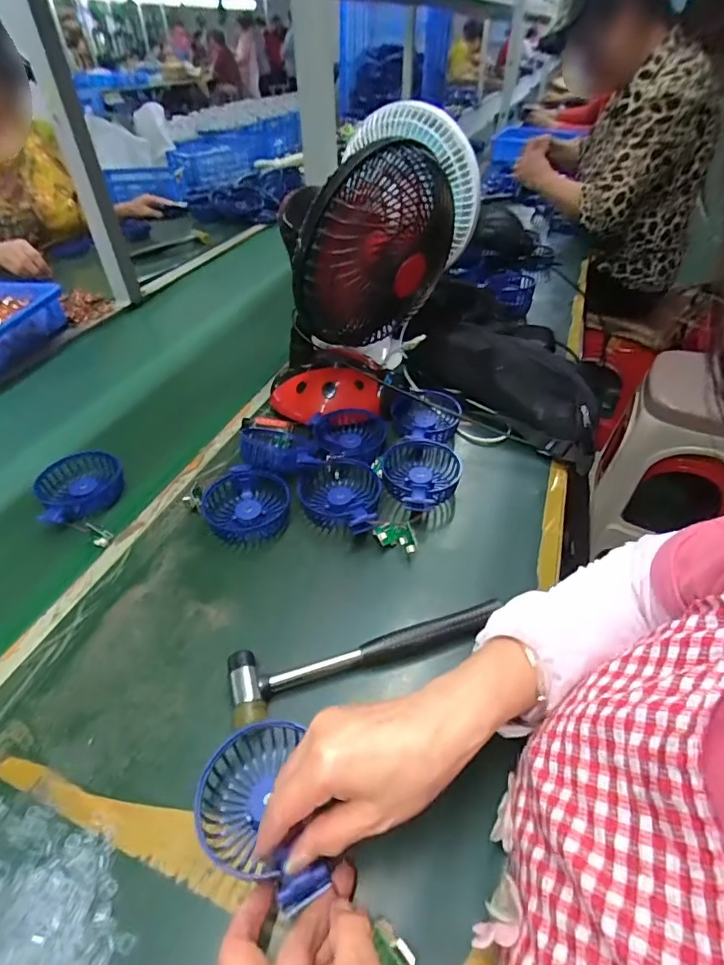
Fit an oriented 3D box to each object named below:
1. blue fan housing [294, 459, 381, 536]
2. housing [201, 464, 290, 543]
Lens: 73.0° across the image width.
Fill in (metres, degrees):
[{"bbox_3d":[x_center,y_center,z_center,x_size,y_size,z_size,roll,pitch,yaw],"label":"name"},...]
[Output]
[{"bbox_3d":[-0.027,0.014,0.534,0.091,0.031,0.103,2,42,4],"label":"blue fan housing"},{"bbox_3d":[-0.126,0.024,0.536,0.092,0.031,0.082,12,44,14],"label":"housing"}]

